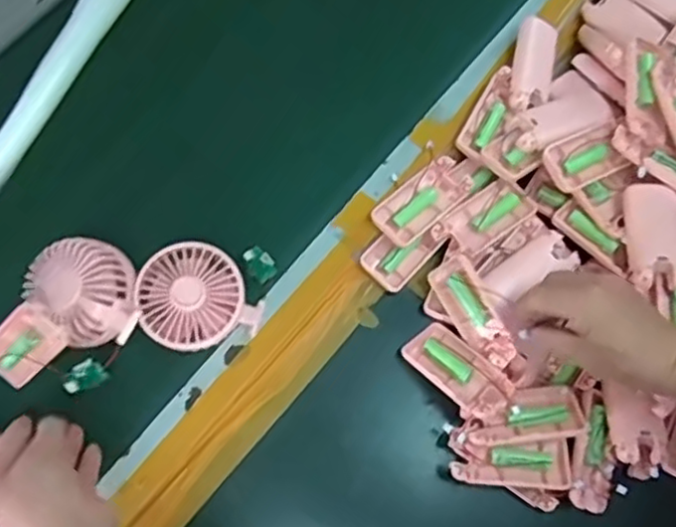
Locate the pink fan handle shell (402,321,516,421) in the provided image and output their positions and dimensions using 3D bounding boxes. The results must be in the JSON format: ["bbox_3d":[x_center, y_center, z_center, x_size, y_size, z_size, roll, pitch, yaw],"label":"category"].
[{"bbox_3d":[0.100,0.088,0.572,0.045,0.015,0.097,-44,57,-11],"label":"pink fan handle shell"}]

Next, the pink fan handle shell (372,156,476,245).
[{"bbox_3d":[0.076,-0.057,0.608,0.094,0.012,0.044,-41,79,-11],"label":"pink fan handle shell"}]

